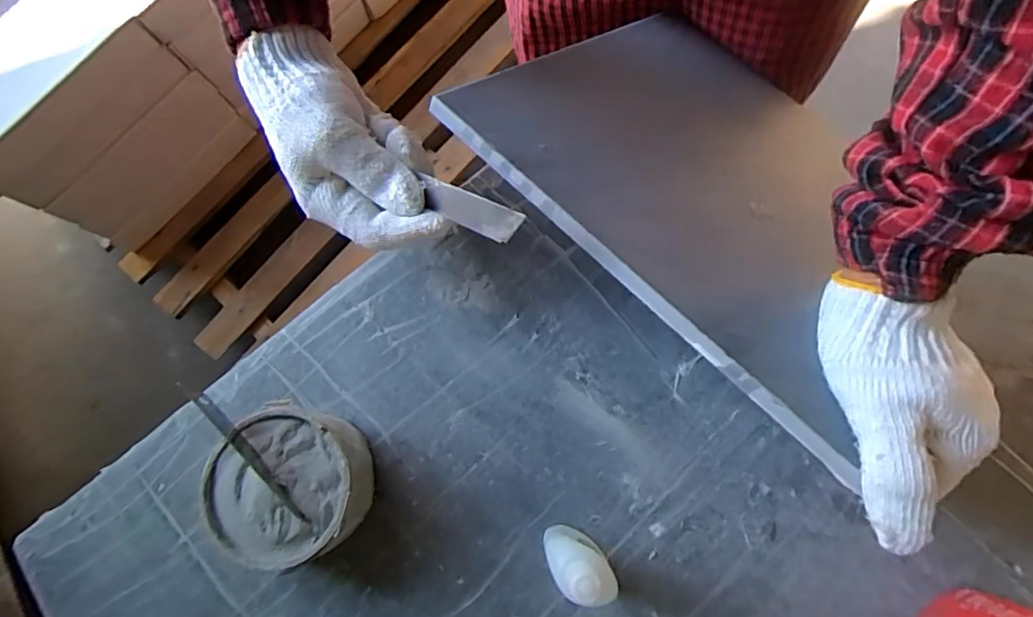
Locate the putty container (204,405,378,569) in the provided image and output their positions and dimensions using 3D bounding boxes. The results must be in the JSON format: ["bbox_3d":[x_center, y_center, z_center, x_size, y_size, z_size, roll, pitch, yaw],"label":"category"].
[{"bbox_3d":[-0.130,0.103,0.315,0.084,0.046,0.079,0,77,1],"label":"putty container"}]

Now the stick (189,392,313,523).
[{"bbox_3d":[-0.148,0.082,0.298,0.096,0.005,0.007,43,81,10],"label":"stick"}]

